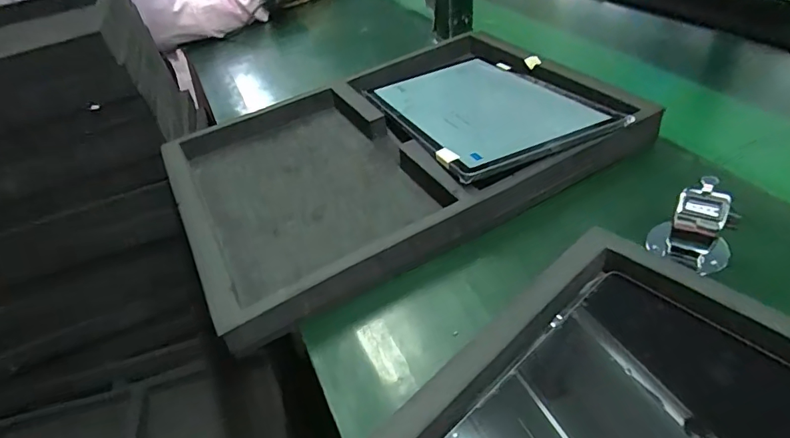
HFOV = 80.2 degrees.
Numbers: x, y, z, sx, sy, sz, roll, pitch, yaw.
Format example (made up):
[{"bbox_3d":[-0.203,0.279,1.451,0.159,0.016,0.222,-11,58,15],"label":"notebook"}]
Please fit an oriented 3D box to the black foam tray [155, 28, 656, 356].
[{"bbox_3d":[-0.003,-0.081,0.481,0.431,0.049,0.313,-25,43,-19],"label":"black foam tray"}]

